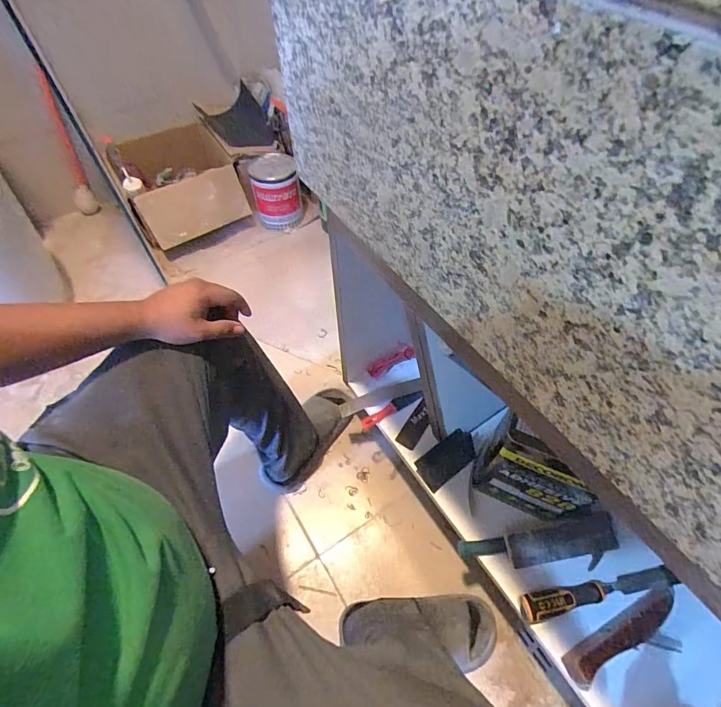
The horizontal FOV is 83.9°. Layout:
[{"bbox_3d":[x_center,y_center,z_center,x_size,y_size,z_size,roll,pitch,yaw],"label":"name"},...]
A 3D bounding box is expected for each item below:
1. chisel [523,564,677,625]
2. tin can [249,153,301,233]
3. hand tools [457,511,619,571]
[{"bbox_3d":[0.394,0.387,0.650,0.278,0.036,0.042,-8,56,-5],"label":"chisel"},{"bbox_3d":[-0.305,-0.583,1.470,0.165,0.217,0.157,-6,55,-3],"label":"tin can"},{"bbox_3d":[0.298,0.327,0.681,0.255,0.047,0.073,-11,55,9],"label":"hand tools"}]

